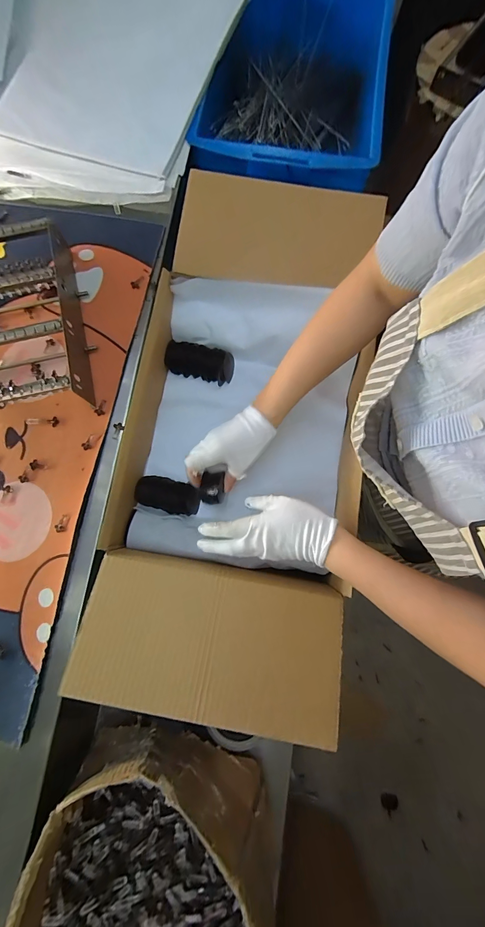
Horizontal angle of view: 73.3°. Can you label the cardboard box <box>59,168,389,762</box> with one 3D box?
[{"bbox_3d":[-0.002,-0.056,0.471,0.325,0.152,0.705,4,75,1],"label":"cardboard box"}]

